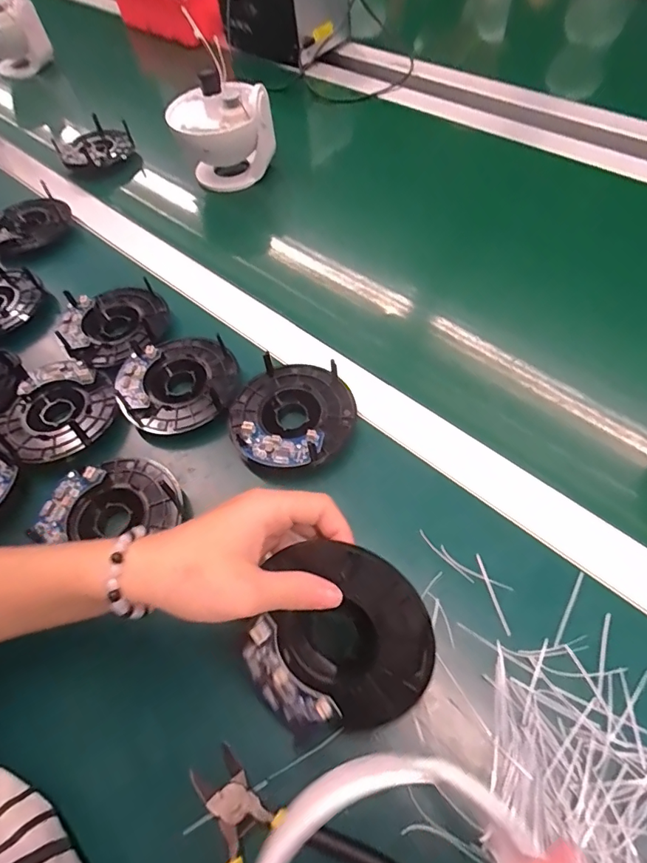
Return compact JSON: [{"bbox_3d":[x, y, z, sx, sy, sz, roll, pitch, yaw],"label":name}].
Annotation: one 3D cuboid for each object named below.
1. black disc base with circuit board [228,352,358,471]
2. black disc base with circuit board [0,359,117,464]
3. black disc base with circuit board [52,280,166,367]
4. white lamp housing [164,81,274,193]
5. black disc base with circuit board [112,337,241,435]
[{"bbox_3d":[-0.025,-0.015,0.384,0.097,0.020,0.100,-2,58,4],"label":"black disc base with circuit board"},{"bbox_3d":[-0.225,-0.021,0.397,0.090,0.015,0.095,-36,62,-16],"label":"black disc base with circuit board"},{"bbox_3d":[-0.199,-0.105,0.452,0.096,0.019,0.094,-29,60,-12],"label":"black disc base with circuit board"},{"bbox_3d":[-0.123,-0.367,0.586,0.119,0.102,0.101,-15,58,-4],"label":"white lamp housing"},{"bbox_3d":[-0.128,-0.046,0.410,0.098,0.020,0.104,-31,60,-13],"label":"black disc base with circuit board"}]

